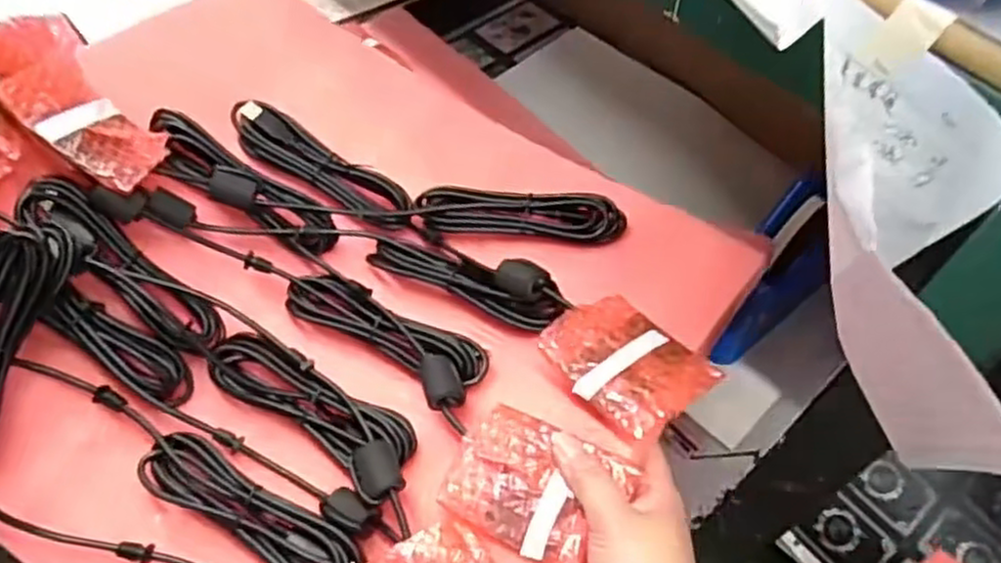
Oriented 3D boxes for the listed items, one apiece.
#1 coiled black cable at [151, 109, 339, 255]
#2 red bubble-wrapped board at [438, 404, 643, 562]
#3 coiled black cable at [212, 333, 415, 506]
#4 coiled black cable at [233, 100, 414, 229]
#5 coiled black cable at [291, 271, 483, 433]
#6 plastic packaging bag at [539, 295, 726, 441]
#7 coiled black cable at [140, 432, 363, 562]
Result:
[{"bbox_3d":[-0.183,-0.069,0.525,0.147,0.026,0.045,34,60,-9],"label":"coiled black cable"},{"bbox_3d":[0.018,0.115,0.418,0.092,0.010,0.070,21,70,25],"label":"red bubble-wrapped board"},{"bbox_3d":[-0.117,0.075,0.464,0.159,0.033,0.049,34,59,16],"label":"coiled black cable"},{"bbox_3d":[-0.135,-0.086,0.558,0.151,0.019,0.038,32,61,2],"label":"coiled black cable"},{"bbox_3d":[-0.072,0.033,0.497,0.158,0.038,0.055,37,60,18],"label":"coiled black cable"},{"bbox_3d":[0.075,0.047,0.441,0.070,0.010,0.092,-33,52,-25],"label":"plastic packaging bag"},{"bbox_3d":[-0.146,0.137,0.437,0.139,0.027,0.037,28,57,13],"label":"coiled black cable"}]

